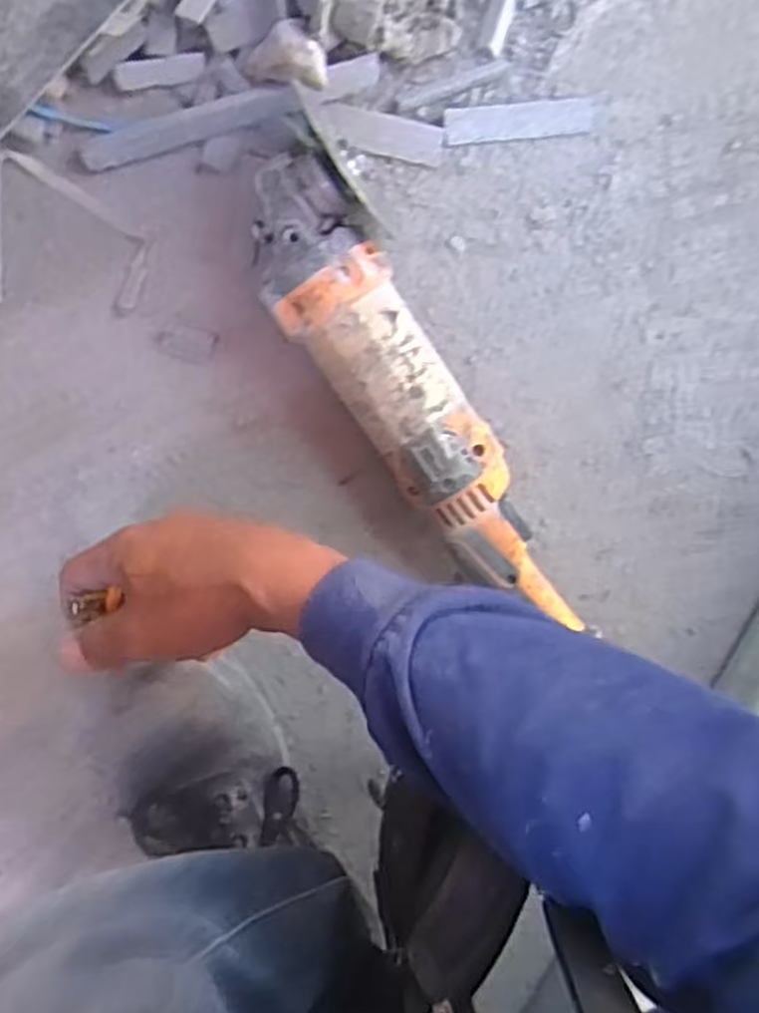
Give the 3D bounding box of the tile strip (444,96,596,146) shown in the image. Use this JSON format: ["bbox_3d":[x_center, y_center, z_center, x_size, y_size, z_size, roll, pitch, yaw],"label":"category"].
[{"bbox_3d":[0.092,-0.250,0.515,0.098,0.005,0.022,-7,99,-3],"label":"tile strip"}]

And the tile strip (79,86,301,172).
[{"bbox_3d":[-0.120,-0.238,0.493,0.136,0.013,0.023,-16,99,-2],"label":"tile strip"}]

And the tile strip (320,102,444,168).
[{"bbox_3d":[0.002,-0.240,0.509,0.077,0.006,0.024,12,97,-6],"label":"tile strip"}]

